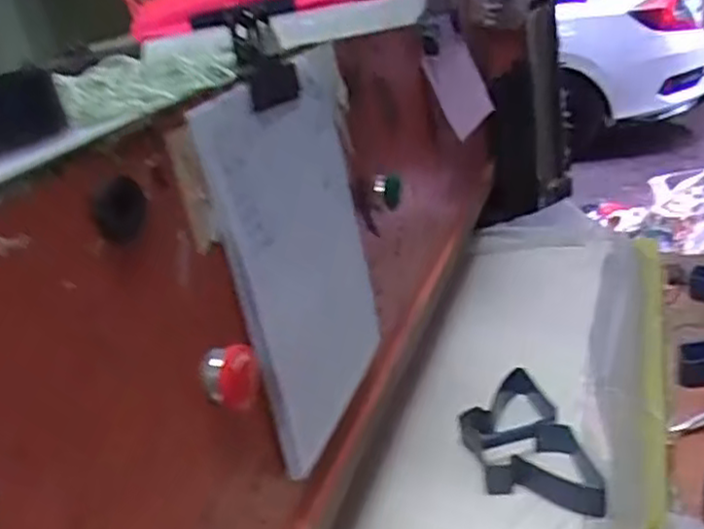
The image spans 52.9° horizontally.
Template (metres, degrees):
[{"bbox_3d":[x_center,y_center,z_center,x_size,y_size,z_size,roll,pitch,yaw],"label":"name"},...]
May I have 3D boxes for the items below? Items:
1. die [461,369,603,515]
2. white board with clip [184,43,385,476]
[{"bbox_3d":[0.165,0.175,0.700,0.102,0.038,0.197,-10,26,-4],"label":"die"},{"bbox_3d":[-0.030,-0.011,0.536,0.011,0.256,0.194,-4,24,23],"label":"white board with clip"}]

